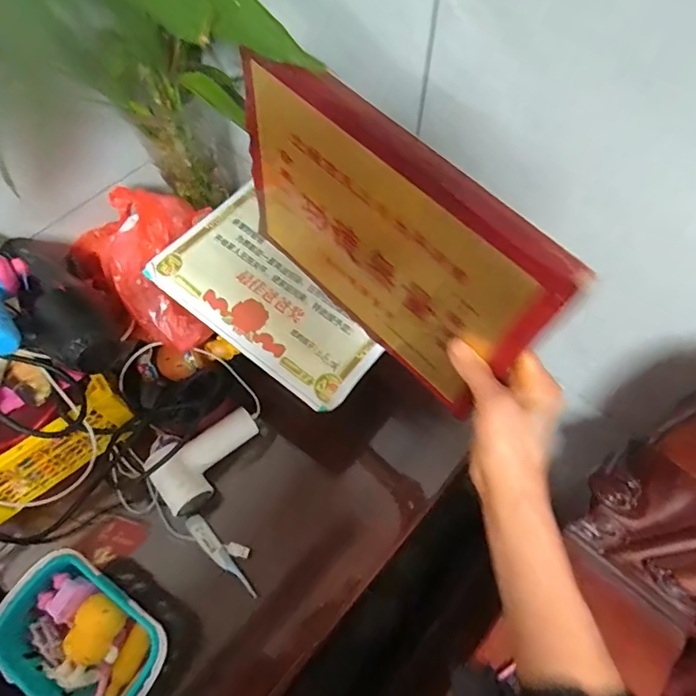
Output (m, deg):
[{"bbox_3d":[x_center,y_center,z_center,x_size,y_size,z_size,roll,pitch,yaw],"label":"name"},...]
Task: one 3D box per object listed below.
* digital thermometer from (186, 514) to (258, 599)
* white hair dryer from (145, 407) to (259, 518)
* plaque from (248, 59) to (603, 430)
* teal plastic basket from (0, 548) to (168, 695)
[{"bbox_3d":[-0.162,0.266,0.614,0.021,0.014,0.132,-41,70,-18],"label":"digital thermometer"},{"bbox_3d":[-0.199,0.143,0.655,0.089,0.060,0.158,47,57,-13],"label":"white hair dryer"},{"bbox_3d":[0.021,-0.084,0.398,0.034,0.219,0.291,-41,70,-17],"label":"plaque"},{"bbox_3d":[-0.295,0.325,0.537,0.186,0.083,0.136,36,69,16],"label":"teal plastic basket"}]

